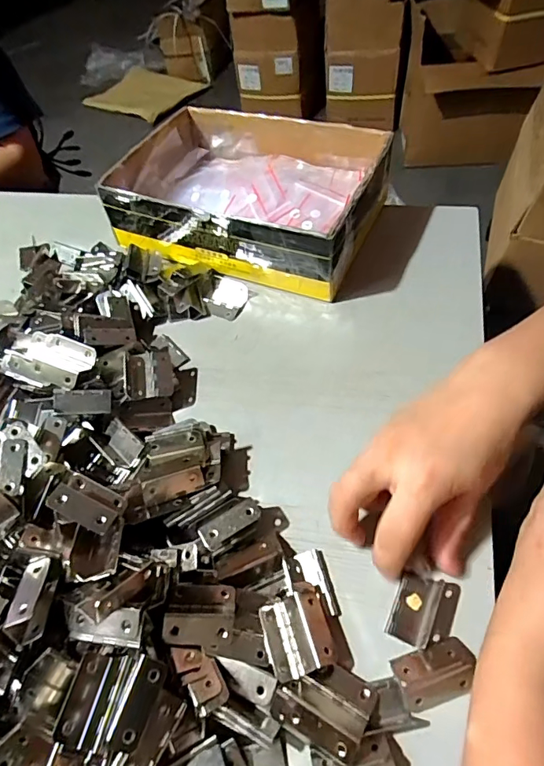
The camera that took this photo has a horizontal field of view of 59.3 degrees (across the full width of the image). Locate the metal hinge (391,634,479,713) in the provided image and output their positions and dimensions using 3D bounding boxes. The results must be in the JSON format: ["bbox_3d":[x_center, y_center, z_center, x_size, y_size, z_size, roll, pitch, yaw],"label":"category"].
[{"bbox_3d":[0.092,0.162,0.268,0.044,0.008,0.027,-17,53,-7],"label":"metal hinge"}]

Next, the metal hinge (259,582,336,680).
[{"bbox_3d":[0.014,0.146,0.282,0.037,0.015,0.044,-16,53,-6],"label":"metal hinge"}]

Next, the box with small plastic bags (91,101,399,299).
[{"bbox_3d":[-0.024,-0.198,0.506,0.256,0.082,0.182,16,56,17],"label":"box with small plastic bags"}]

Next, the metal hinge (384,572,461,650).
[{"bbox_3d":[0.092,0.136,0.289,0.034,0.005,0.043,20,57,20],"label":"metal hinge"}]

